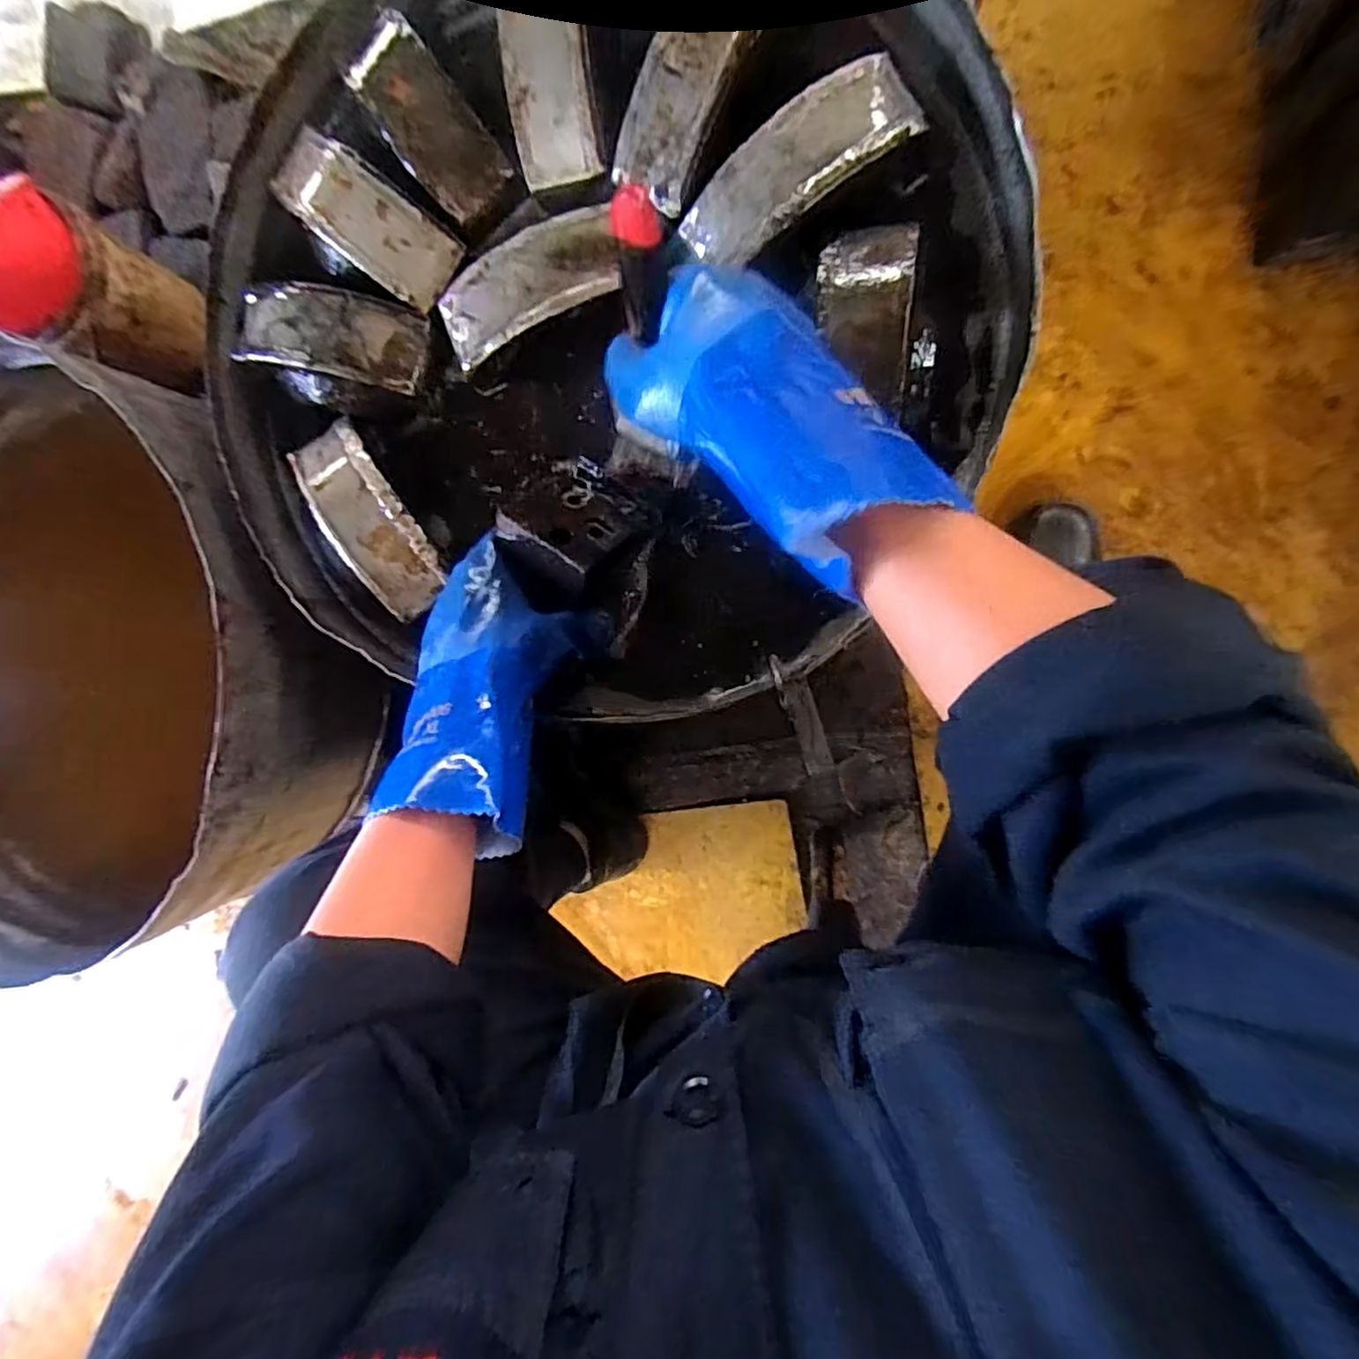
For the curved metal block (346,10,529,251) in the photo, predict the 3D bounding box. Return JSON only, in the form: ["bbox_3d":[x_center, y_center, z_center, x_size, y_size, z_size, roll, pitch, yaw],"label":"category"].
[{"bbox_3d":[-0.173,-0.386,0.464,0.057,0.024,0.135,-37,102,8],"label":"curved metal block"}]

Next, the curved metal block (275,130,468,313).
[{"bbox_3d":[-0.229,-0.334,0.476,0.148,0.024,0.055,39,100,7],"label":"curved metal block"}]

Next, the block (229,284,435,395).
[{"bbox_3d":[-0.261,-0.254,0.488,0.142,0.026,0.059,13,96,10],"label":"block"}]

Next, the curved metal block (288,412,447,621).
[{"bbox_3d":[-0.233,-0.121,0.495,0.055,0.023,0.151,-35,86,12],"label":"curved metal block"}]

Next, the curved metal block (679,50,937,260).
[{"bbox_3d":[0.076,-0.325,0.422,0.151,0.034,0.059,-31,87,12],"label":"curved metal block"}]

